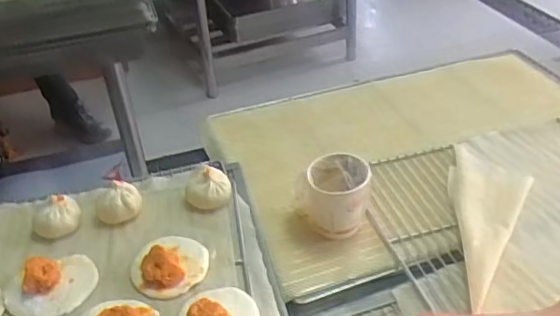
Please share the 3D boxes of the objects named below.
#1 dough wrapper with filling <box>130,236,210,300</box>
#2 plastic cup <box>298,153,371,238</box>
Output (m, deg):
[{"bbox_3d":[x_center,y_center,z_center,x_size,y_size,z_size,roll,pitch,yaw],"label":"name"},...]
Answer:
[{"bbox_3d":[-0.123,0.115,0.653,0.083,0.024,0.083,-2,38,1],"label":"dough wrapper with filling"},{"bbox_3d":[0.066,0.049,0.709,0.088,0.088,0.075,4,38,9],"label":"plastic cup"}]

